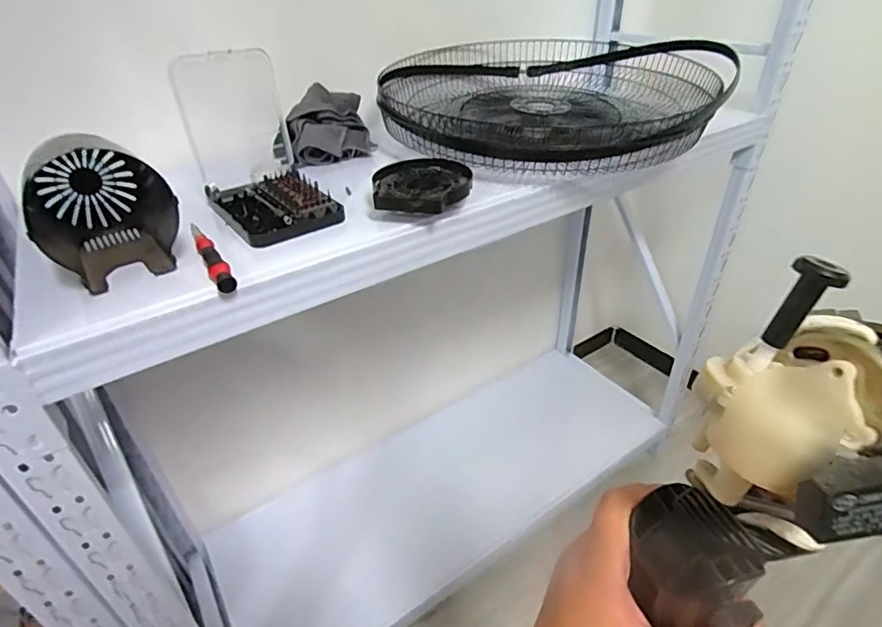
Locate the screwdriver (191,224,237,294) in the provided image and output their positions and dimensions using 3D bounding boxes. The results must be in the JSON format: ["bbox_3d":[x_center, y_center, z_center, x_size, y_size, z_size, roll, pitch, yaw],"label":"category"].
[{"bbox_3d":[-0.225,-0.056,0.492,0.019,0.015,0.138,-20,38,-24],"label":"screwdriver"}]

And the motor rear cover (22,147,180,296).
[{"bbox_3d":[-0.335,-0.098,0.499,0.114,0.092,0.164,-27,41,-31],"label":"motor rear cover"}]

